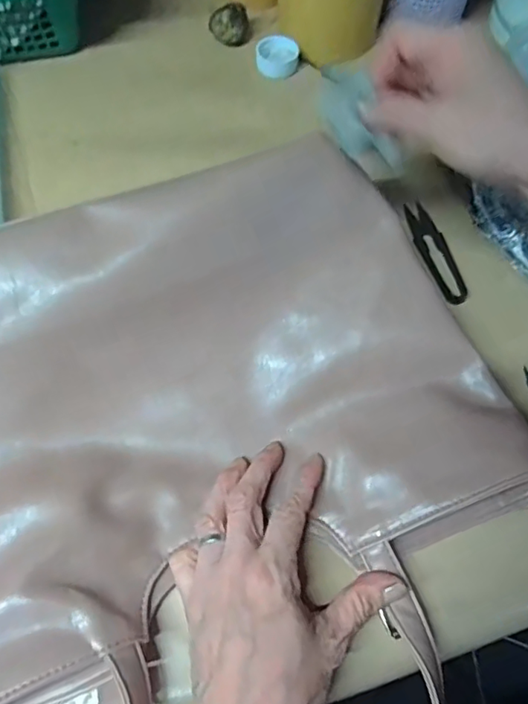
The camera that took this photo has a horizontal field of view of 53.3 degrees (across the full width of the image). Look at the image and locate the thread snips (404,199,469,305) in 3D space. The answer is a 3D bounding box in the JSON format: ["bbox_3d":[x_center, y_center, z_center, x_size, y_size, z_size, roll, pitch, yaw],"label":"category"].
[{"bbox_3d":[0.138,-0.081,0.424,0.023,0.006,0.097,-13,66,-7],"label":"thread snips"}]

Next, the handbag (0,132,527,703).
[{"bbox_3d":[-0.029,0.072,0.298,0.373,0.086,0.352,-21,67,-11],"label":"handbag"}]

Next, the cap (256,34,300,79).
[{"bbox_3d":[0.014,-0.288,0.514,0.041,0.021,0.041,0,65,-1],"label":"cap"}]

